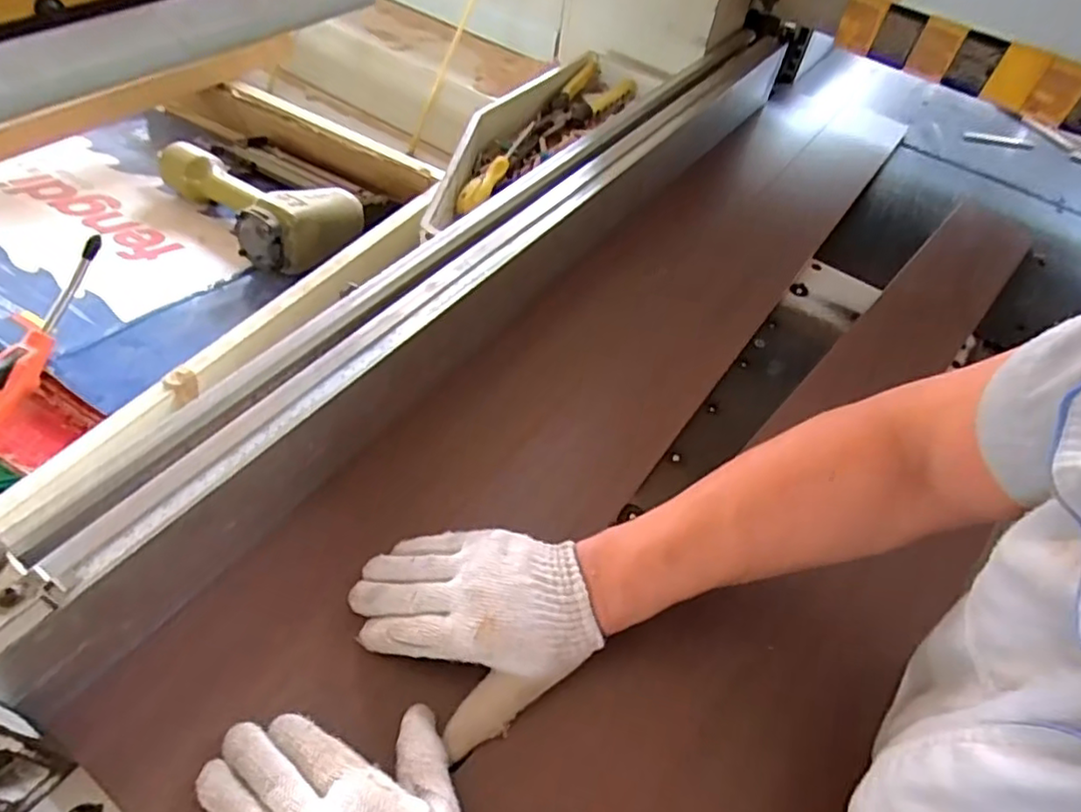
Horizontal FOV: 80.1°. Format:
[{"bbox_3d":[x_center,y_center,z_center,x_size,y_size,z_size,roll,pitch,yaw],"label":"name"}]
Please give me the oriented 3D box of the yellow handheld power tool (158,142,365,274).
[{"bbox_3d":[-0.339,-0.265,0.787,0.147,0.078,0.287,-36,64,-30],"label":"yellow handheld power tool"}]

